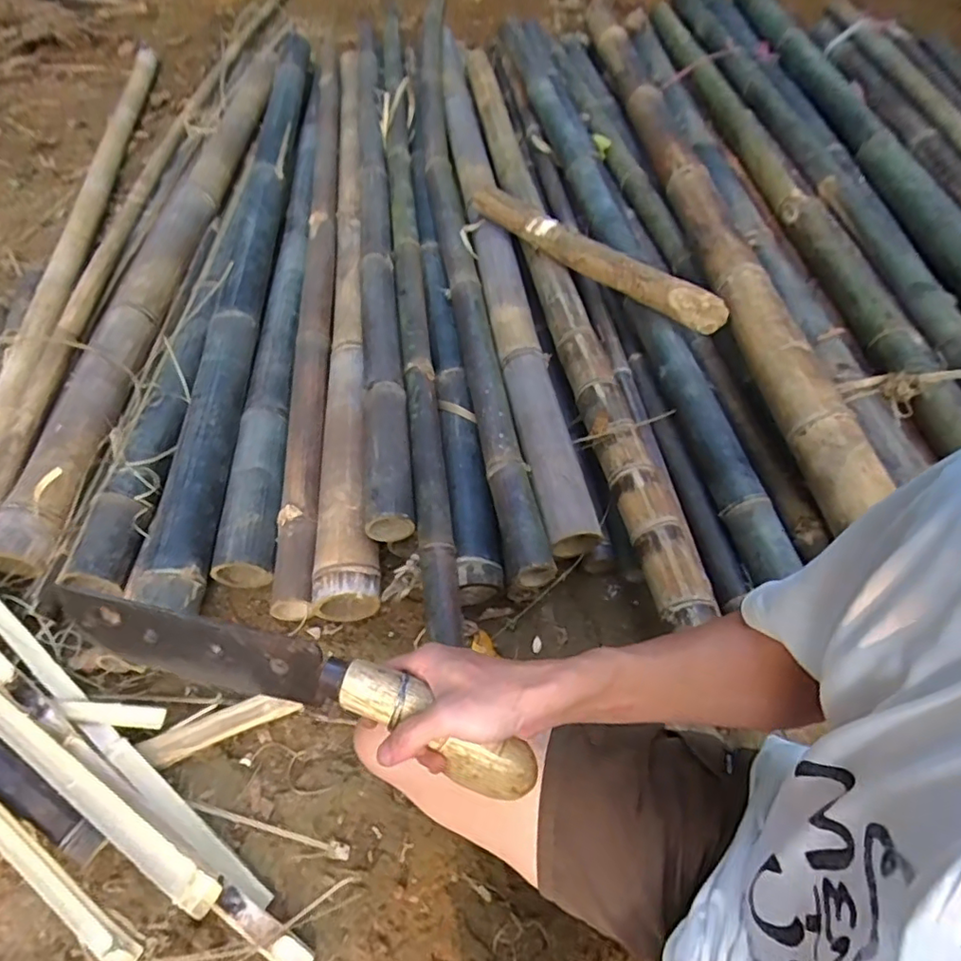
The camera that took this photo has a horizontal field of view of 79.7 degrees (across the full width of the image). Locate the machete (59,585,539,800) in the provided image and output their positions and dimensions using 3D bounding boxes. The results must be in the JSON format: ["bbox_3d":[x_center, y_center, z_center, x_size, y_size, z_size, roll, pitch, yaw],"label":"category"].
[{"bbox_3d":[-0.137,0.149,0.428,0.369,0.065,0.045,17,58,6],"label":"machete"}]

